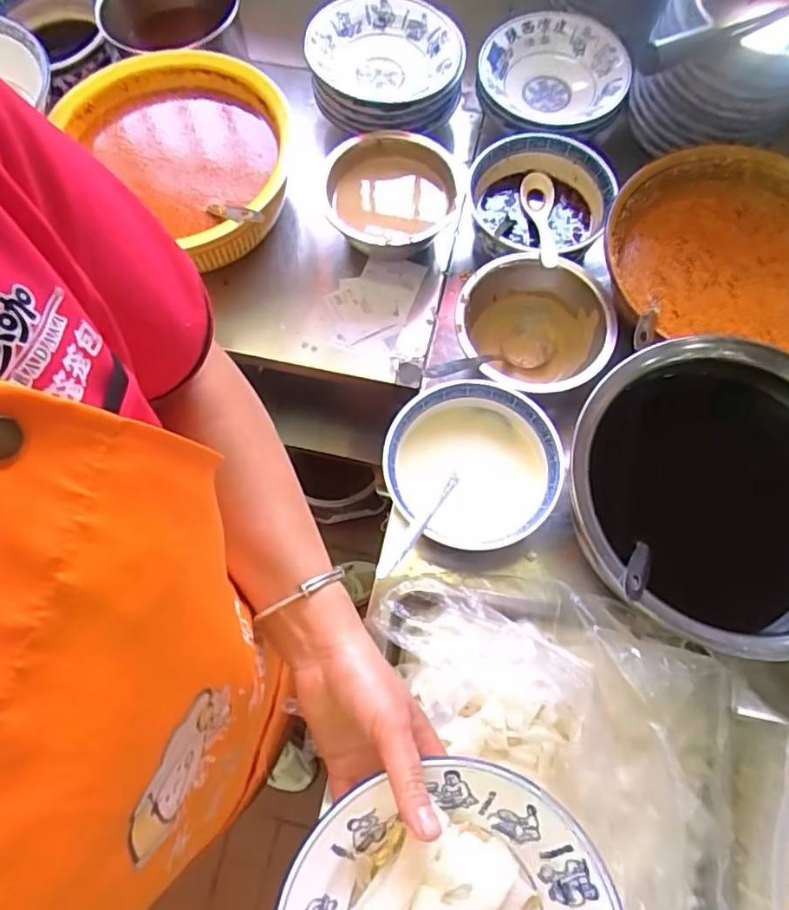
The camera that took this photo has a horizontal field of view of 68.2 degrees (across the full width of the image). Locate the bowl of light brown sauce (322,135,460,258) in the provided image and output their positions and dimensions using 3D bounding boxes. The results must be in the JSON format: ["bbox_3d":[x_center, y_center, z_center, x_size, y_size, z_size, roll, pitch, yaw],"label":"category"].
[{"bbox_3d":[0.002,-0.333,0.769,0.165,0.087,0.158,0,70,0],"label":"bowl of light brown sauce"}]

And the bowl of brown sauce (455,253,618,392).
[{"bbox_3d":[0.158,-0.139,0.687,0.170,0.080,0.167,0,70,0],"label":"bowl of brown sauce"}]

